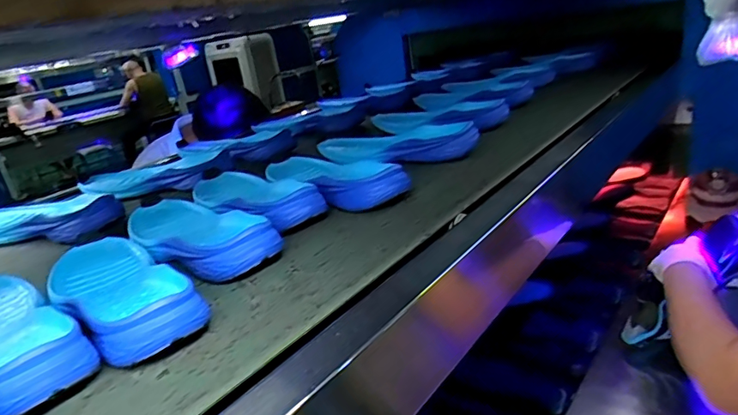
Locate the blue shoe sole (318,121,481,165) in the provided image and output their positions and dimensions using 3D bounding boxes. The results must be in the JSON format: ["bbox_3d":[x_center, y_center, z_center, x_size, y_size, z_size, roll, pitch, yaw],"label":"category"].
[{"bbox_3d":[0.038,-0.101,0.788,0.255,0.042,0.076,-2,20,20],"label":"blue shoe sole"}]

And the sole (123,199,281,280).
[{"bbox_3d":[-0.197,0.025,0.561,0.090,0.036,0.256,-24,24,-36],"label":"sole"}]

